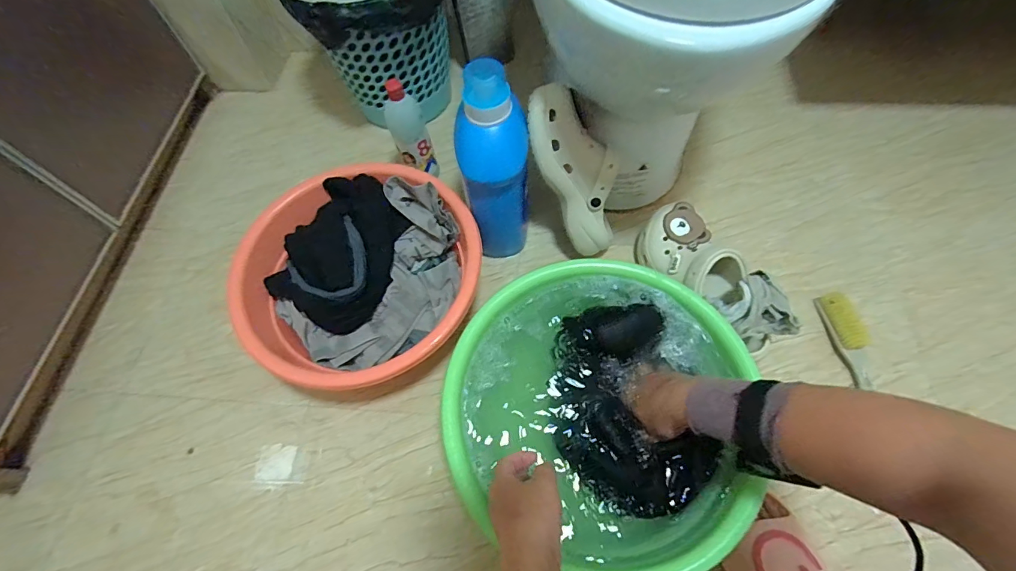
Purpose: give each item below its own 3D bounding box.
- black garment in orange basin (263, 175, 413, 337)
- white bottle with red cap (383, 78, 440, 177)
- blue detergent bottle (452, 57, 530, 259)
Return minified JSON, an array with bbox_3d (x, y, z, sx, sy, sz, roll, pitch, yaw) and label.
[{"bbox_3d":[-0.243,-0.050,0.651,0.170,0.073,0.244,17,67,12],"label":"black garment in orange basin"},{"bbox_3d":[-0.162,-0.249,0.731,0.061,0.176,0.050,-23,65,-9],"label":"white bottle with red cap"},{"bbox_3d":[-0.016,-0.156,0.628,0.100,0.287,0.099,-12,63,-4],"label":"blue detergent bottle"}]

